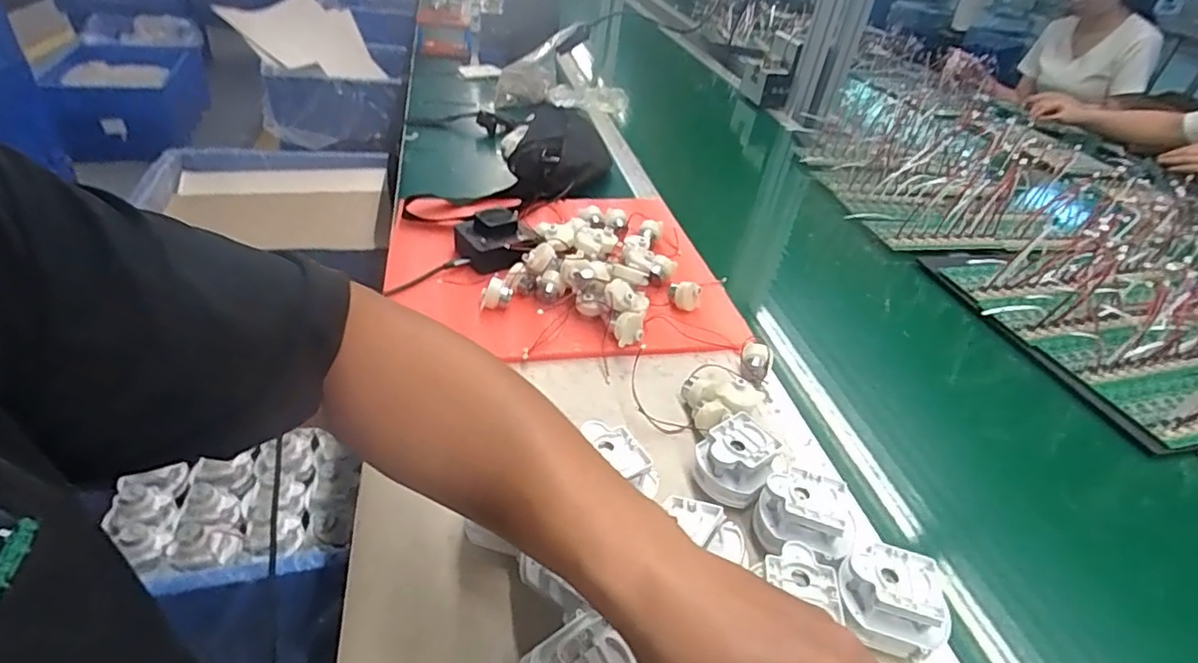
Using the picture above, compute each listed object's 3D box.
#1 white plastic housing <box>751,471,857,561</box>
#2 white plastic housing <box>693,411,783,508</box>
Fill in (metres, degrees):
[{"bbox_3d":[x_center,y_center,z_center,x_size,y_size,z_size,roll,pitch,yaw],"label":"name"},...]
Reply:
[{"bbox_3d":[0.146,0.133,0.430,0.062,0.037,0.055,9,36,3],"label":"white plastic housing"},{"bbox_3d":[0.105,0.101,0.468,0.057,0.044,0.055,4,36,-3],"label":"white plastic housing"}]

